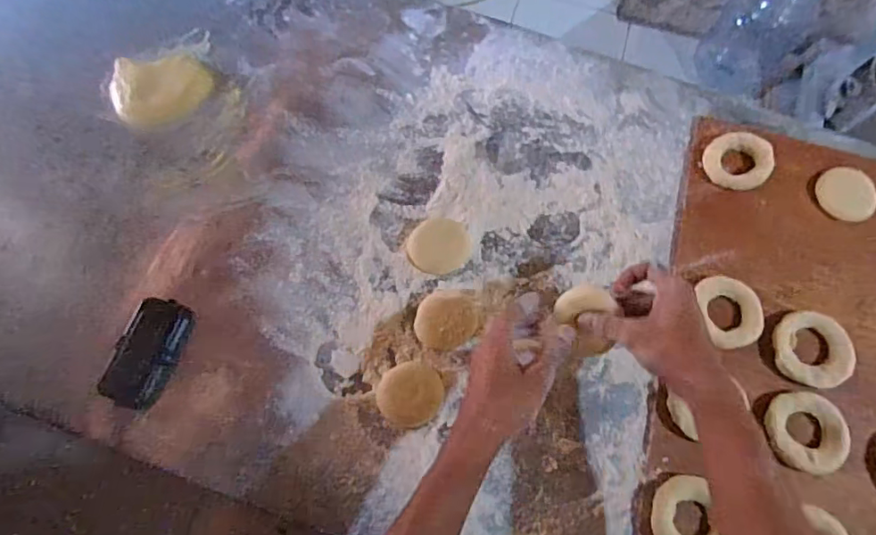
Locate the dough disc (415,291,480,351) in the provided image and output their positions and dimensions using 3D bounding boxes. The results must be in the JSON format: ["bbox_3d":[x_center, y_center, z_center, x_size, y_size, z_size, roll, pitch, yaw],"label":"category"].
[{"bbox_3d":[0.008,0.055,0.557,0.064,0.022,0.057,1,70,0],"label":"dough disc"}]

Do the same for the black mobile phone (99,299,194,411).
[{"bbox_3d":[-0.294,0.086,0.541,0.061,0.011,0.108,21,72,7],"label":"black mobile phone"}]

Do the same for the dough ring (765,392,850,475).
[{"bbox_3d":[0.363,0.161,0.523,0.075,0.015,0.075,2,70,0],"label":"dough ring"}]

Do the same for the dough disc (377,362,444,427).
[{"bbox_3d":[-0.028,0.127,0.536,0.063,0.011,0.063,0,70,0],"label":"dough disc"}]

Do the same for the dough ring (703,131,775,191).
[{"bbox_3d":[0.354,-0.126,0.627,0.074,0.021,0.064,1,70,0],"label":"dough ring"}]

